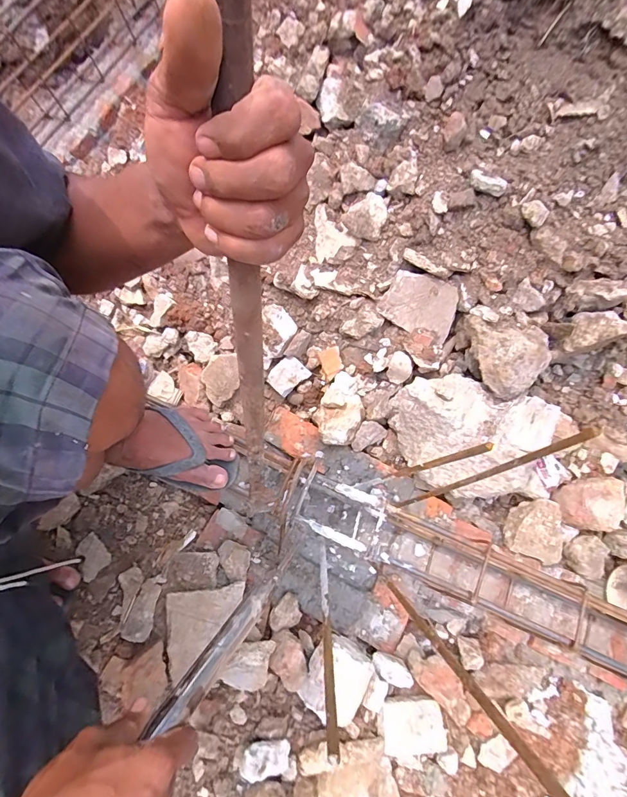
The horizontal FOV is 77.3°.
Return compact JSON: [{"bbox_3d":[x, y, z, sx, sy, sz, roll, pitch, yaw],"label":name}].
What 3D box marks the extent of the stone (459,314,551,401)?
[{"bbox_3d":[0.325,-0.074,0.687,0.140,0.075,0.133,23,74,5],"label":"stone"}]

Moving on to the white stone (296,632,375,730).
[{"bbox_3d":[0.039,0.451,0.631,0.096,0.062,0.104,34,75,8],"label":"white stone"}]

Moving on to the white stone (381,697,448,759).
[{"bbox_3d":[0.166,0.541,0.646,0.109,0.027,0.072,4,73,-1],"label":"white stone"}]

